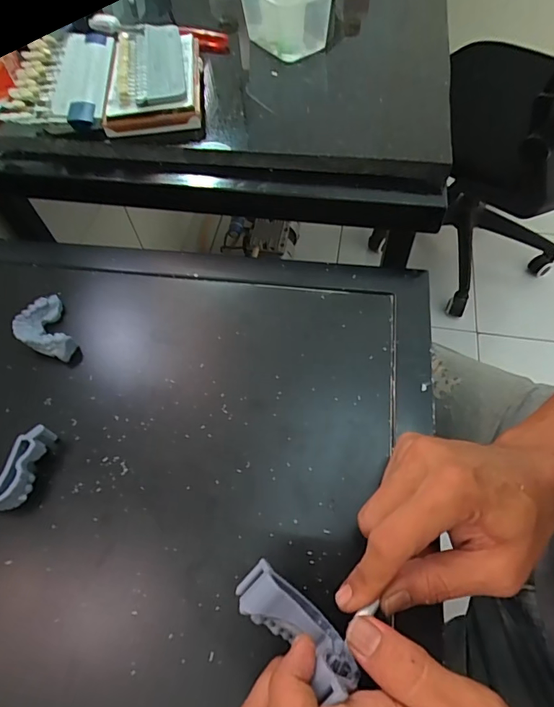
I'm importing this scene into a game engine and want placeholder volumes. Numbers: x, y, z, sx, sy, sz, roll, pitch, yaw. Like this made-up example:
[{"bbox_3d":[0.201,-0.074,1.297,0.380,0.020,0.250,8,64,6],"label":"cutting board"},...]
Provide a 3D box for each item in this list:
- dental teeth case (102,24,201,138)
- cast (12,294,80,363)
[{"bbox_3d":[-0.128,-0.296,0.458,0.093,0.023,0.172,-6,60,0],"label":"dental teeth case"},{"bbox_3d":[-0.207,-0.018,0.388,0.042,0.024,0.065,-27,62,-12],"label":"cast"}]

